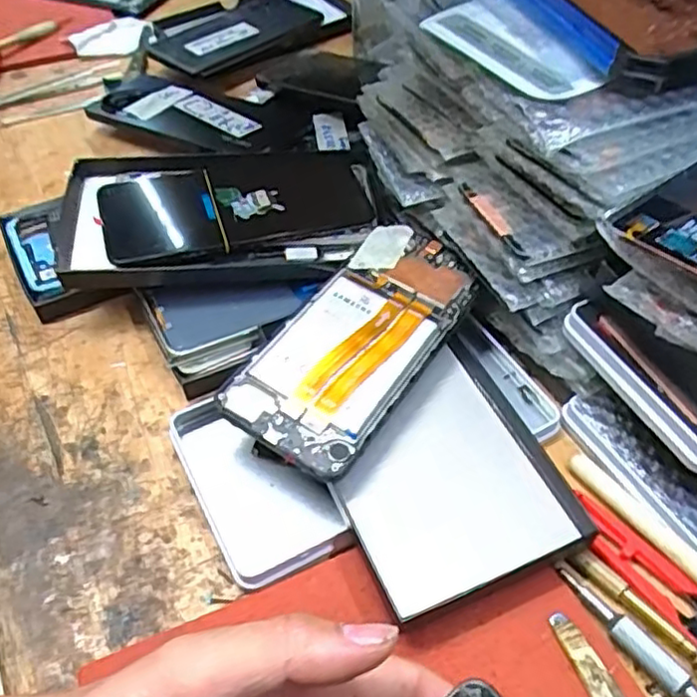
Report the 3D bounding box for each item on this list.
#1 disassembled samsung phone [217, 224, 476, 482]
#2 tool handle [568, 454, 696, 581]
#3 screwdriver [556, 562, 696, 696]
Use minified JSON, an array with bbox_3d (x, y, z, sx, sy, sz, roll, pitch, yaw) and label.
[{"bbox_3d":[0.006,-0.007,0.350,0.071,0.007,0.152,30,59,18],"label":"disassembled samsung phone"},{"bbox_3d":[0.142,0.085,0.306,0.011,0.005,0.103,-41,54,-6],"label":"tool handle"},{"bbox_3d":[0.129,0.130,0.273,0.014,0.014,0.111,-29,55,-22],"label":"screwdriver"}]

